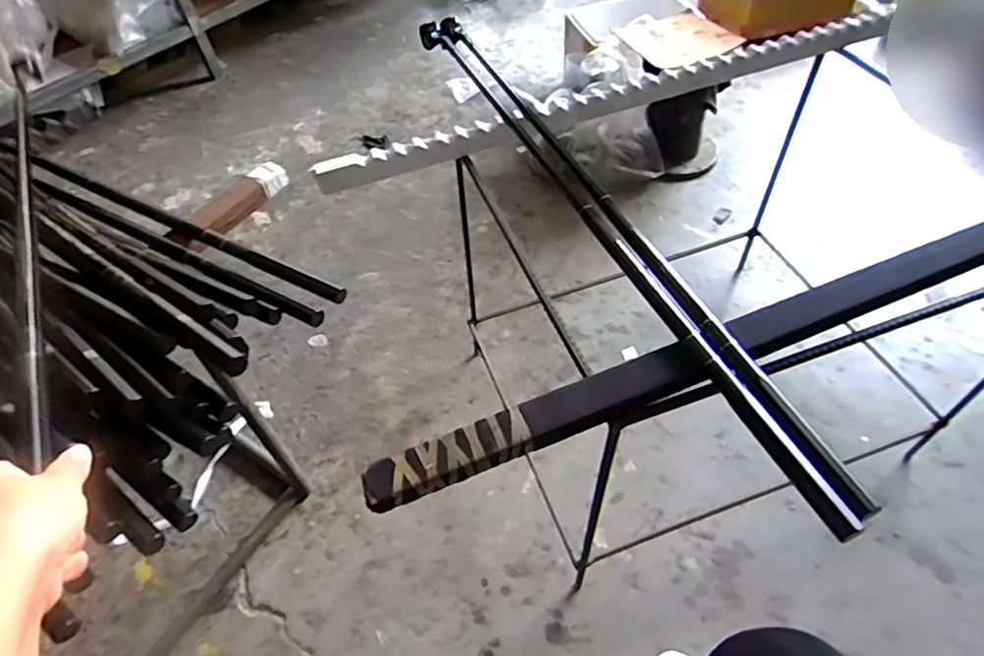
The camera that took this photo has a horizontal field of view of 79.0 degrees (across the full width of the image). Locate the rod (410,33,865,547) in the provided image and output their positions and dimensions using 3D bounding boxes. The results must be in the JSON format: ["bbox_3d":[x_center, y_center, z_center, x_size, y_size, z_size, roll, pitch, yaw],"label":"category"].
[{"bbox_3d":[0.079,-0.161,0.667,0.030,0.026,0.866,-22,52,-12],"label":"rod"}]

